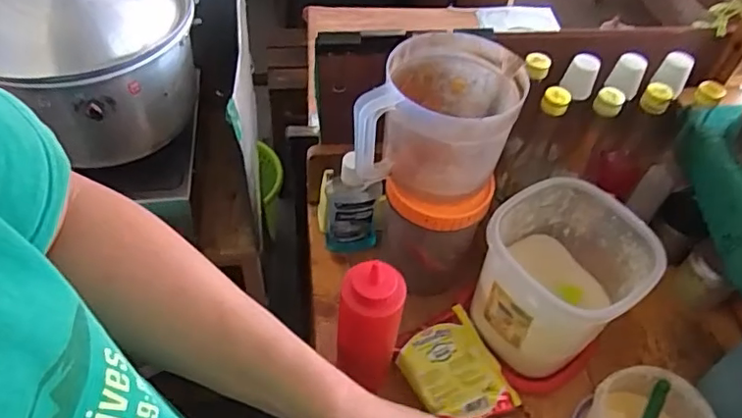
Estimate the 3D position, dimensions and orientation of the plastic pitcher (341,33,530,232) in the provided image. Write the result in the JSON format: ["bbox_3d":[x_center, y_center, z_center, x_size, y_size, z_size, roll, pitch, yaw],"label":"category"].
[{"bbox_3d":[0.066,-0.092,0.628,0.166,0.152,0.146,17,51,11],"label":"plastic pitcher"}]

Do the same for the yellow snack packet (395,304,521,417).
[{"bbox_3d":[0.097,0.191,0.684,0.111,0.021,0.136,-15,53,-15],"label":"yellow snack packet"}]

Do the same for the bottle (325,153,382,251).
[{"bbox_3d":[-0.024,-0.007,0.747,0.069,0.173,0.043,2,50,-1],"label":"bottle"}]

